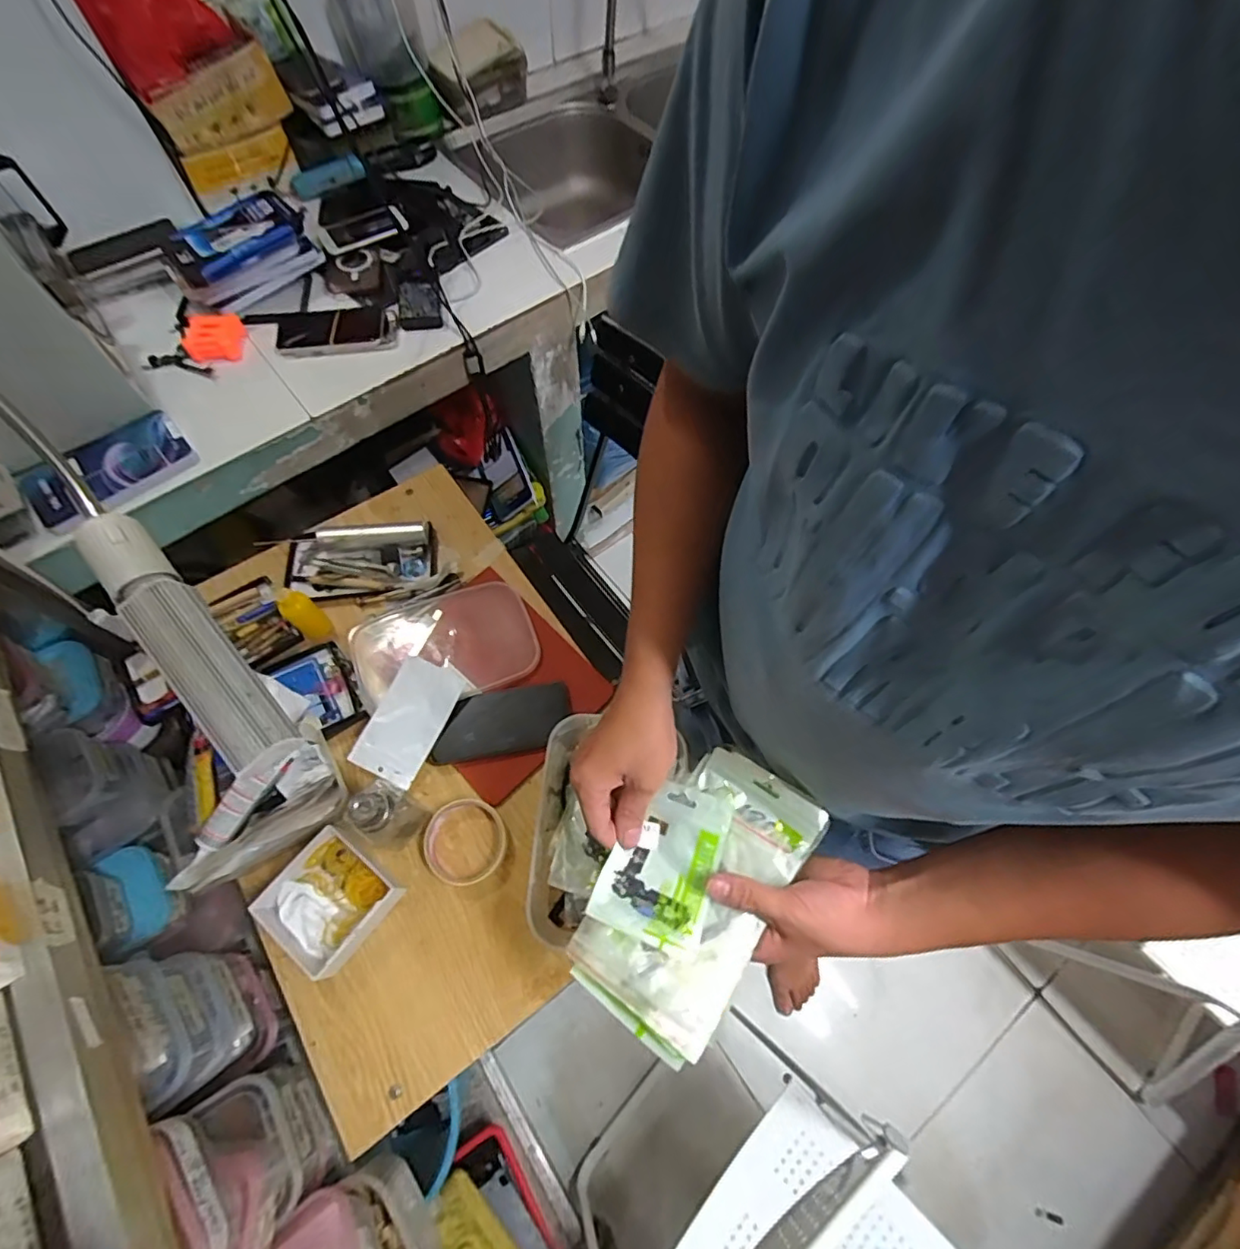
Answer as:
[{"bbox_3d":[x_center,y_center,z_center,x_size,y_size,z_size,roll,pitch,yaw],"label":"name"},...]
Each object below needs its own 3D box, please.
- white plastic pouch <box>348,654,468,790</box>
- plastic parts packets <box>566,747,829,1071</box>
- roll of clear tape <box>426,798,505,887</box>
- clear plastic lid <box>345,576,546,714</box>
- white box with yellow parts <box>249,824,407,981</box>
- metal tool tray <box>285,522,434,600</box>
[{"bbox_3d":[-0.249,0.113,0.661,0.078,0.007,0.137,28,78,-1],"label":"white plastic pouch"},{"bbox_3d":[0.057,0.199,0.433,0.117,0.024,0.205,34,69,14],"label":"plastic parts packets"},{"bbox_3d":[-0.171,0.239,0.623,0.083,0.026,0.089,0,65,-1],"label":"roll of clear tape"},{"bbox_3d":[-0.223,0.030,0.717,0.221,0.021,0.149,-21,67,-10],"label":"clear plastic lid"},{"bbox_3d":[-0.297,0.283,0.576,0.110,0.042,0.112,35,69,14],"label":"white box with yellow parts"},{"bbox_3d":[-0.353,-0.086,0.756,0.191,0.031,0.095,-7,65,-5],"label":"metal tool tray"}]

